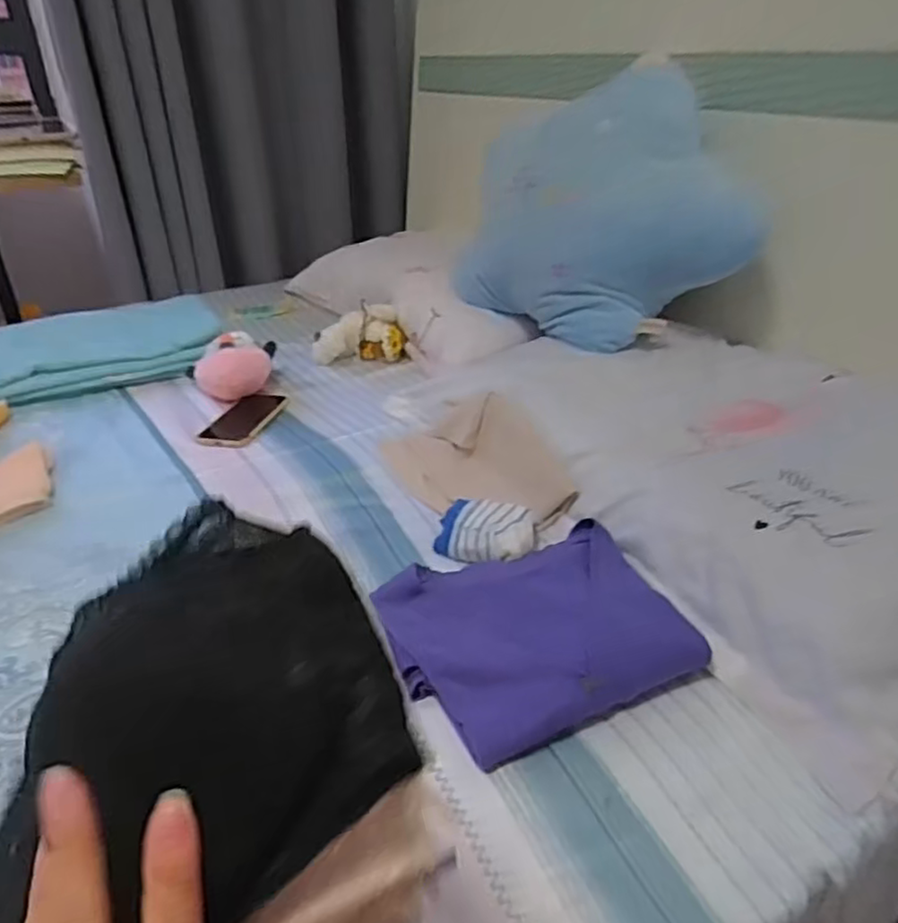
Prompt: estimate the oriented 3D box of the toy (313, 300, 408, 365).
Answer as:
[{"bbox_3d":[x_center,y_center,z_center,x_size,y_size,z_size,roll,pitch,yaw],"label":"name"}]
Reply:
[{"bbox_3d":[-0.151,-0.210,1.161,0.154,0.089,0.064,-3,32,-2],"label":"toy"}]

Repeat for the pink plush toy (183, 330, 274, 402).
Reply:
[{"bbox_3d":[-0.337,-0.150,1.080,0.138,0.076,0.100,-12,33,-16],"label":"pink plush toy"}]

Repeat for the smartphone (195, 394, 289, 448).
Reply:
[{"bbox_3d":[-0.295,-0.065,1.004,0.072,0.007,0.171,5,33,12],"label":"smartphone"}]

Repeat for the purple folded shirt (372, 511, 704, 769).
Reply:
[{"bbox_3d":[0.075,0.147,0.601,0.235,0.048,0.183,-13,34,-16],"label":"purple folded shirt"}]

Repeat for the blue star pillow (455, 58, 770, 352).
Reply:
[{"bbox_3d":[0.169,-0.325,0.967,0.098,0.408,0.356,-11,71,-55],"label":"blue star pillow"}]

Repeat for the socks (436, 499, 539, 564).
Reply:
[{"bbox_3d":[0.039,0.074,0.733,0.101,0.032,0.068,12,35,21],"label":"socks"}]

